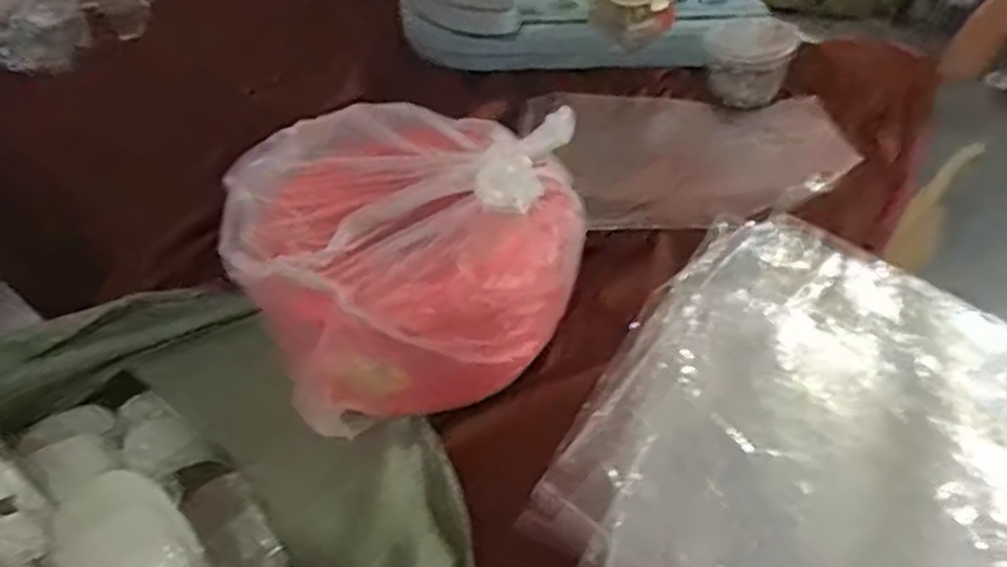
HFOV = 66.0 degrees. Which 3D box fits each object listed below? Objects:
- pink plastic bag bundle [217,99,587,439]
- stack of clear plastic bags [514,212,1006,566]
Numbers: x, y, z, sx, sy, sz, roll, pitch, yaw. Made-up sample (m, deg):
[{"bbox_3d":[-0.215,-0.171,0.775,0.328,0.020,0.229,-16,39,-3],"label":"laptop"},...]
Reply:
[{"bbox_3d":[-0.078,-0.028,0.709,0.314,0.163,0.239,-13,44,-11],"label":"pink plastic bag bundle"},{"bbox_3d":[0.231,0.137,0.582,0.335,0.024,0.448,23,55,22],"label":"stack of clear plastic bags"}]

